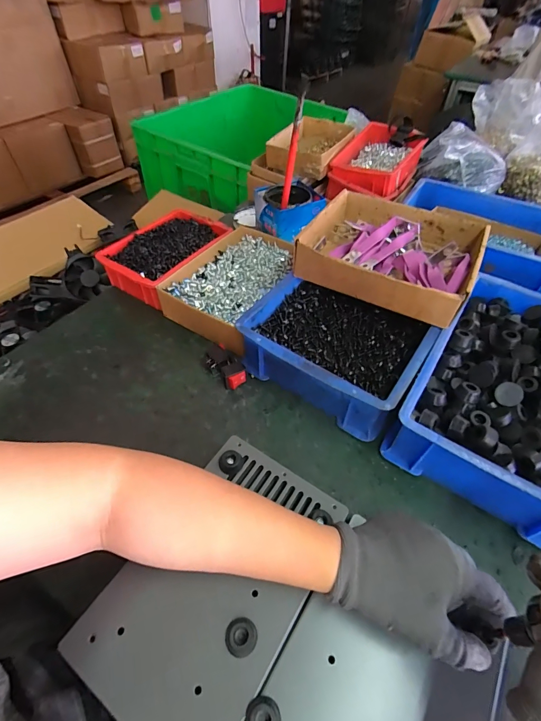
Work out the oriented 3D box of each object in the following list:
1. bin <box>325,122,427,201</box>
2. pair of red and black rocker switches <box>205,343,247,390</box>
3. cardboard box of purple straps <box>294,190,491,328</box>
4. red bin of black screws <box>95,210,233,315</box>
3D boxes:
[{"bbox_3d":[0.216,-0.398,0.711,0.135,0.068,0.193,28,54,21],"label":"bin"},{"bbox_3d":[-0.061,0.007,0.467,0.032,0.020,0.065,-32,57,-25],"label":"pair of red and black rocker switches"},{"bbox_3d":[0.163,-0.146,0.485,0.210,0.062,0.191,23,53,18],"label":"cardboard box of purple straps"},{"bbox_3d":[-0.173,-0.182,0.586,0.133,0.055,0.207,27,59,16],"label":"red bin of black screws"}]

